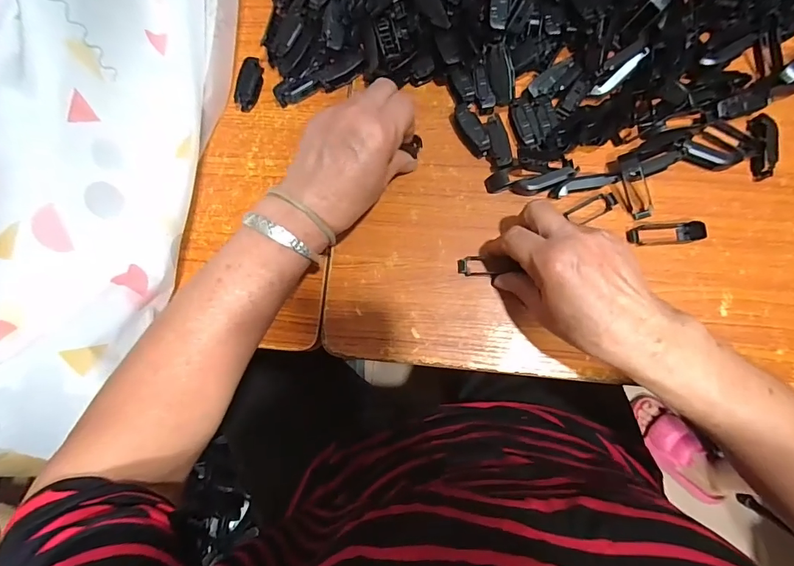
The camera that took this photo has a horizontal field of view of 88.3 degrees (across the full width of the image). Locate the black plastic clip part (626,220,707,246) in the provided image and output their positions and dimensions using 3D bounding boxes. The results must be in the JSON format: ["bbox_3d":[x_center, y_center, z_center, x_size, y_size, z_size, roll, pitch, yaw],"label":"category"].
[{"bbox_3d":[0.228,-0.043,0.346,0.057,0.012,0.018,-5,81,3],"label":"black plastic clip part"}]

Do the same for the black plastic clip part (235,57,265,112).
[{"bbox_3d":[-0.143,-0.193,0.395,0.019,0.015,0.051,16,83,6],"label":"black plastic clip part"}]

